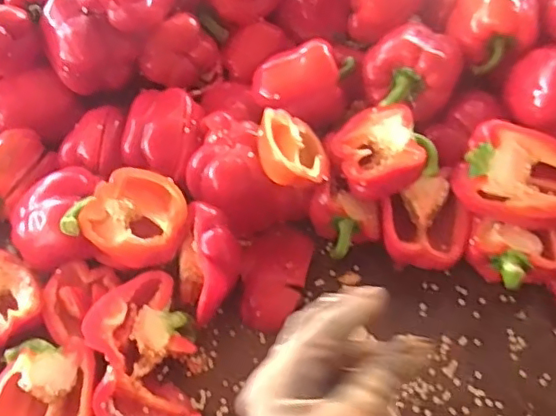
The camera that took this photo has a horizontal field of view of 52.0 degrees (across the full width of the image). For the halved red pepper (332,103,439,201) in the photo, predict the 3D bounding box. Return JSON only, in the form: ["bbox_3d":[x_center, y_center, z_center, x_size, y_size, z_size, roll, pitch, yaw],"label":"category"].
[{"bbox_3d":[0.093,-0.047,0.531,0.079,0.054,0.077,-20,58,-11],"label":"halved red pepper"}]

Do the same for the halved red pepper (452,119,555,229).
[{"bbox_3d":[0.219,-0.025,0.508,0.108,0.032,0.081,21,86,-1],"label":"halved red pepper"}]

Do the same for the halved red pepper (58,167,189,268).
[{"bbox_3d":[-0.128,0.006,0.502,0.091,0.045,0.079,19,60,14],"label":"halved red pepper"}]

